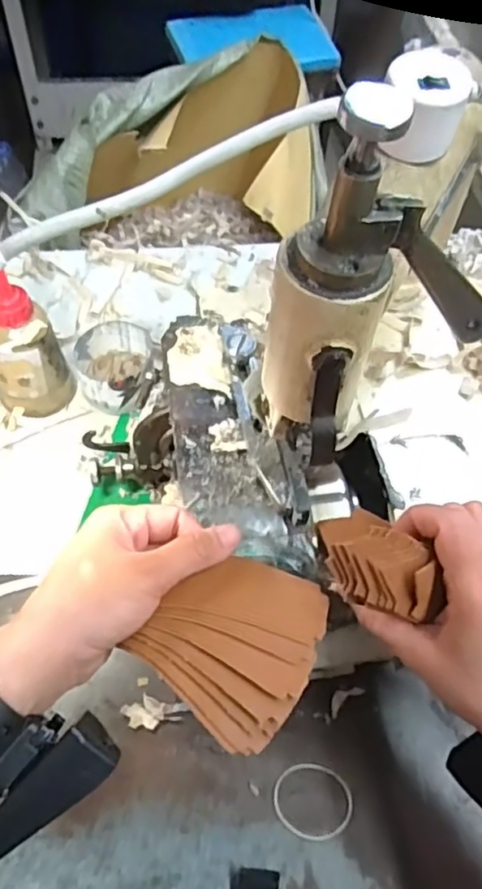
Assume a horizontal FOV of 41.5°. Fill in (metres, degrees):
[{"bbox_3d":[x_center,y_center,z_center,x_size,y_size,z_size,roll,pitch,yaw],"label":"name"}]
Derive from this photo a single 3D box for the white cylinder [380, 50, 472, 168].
[{"bbox_3d":[0.087,-0.161,0.304,0.039,0.039,0.033,-4,60,-4],"label":"white cylinder"}]

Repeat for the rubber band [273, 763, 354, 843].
[{"bbox_3d":[0.049,0.239,0.426,0.053,0.004,0.045,7,60,3],"label":"rubber band"}]

